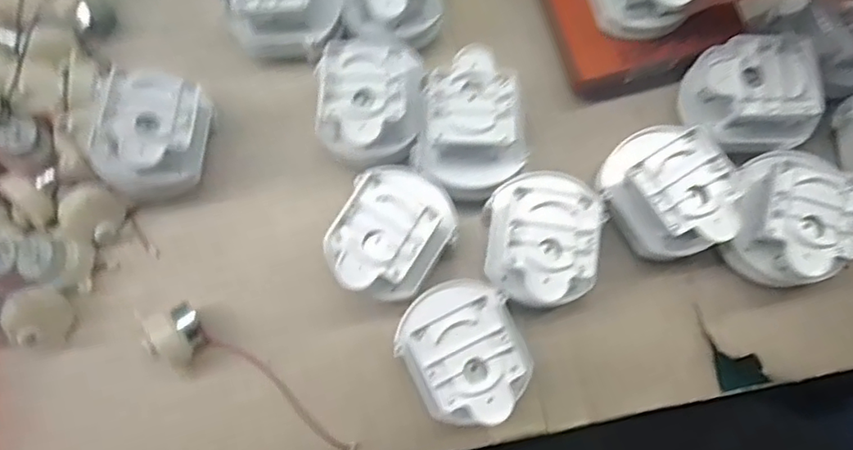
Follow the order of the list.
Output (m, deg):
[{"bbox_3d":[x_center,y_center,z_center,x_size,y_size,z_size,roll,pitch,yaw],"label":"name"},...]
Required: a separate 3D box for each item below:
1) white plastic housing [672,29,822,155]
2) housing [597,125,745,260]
[{"bbox_3d":[0.180,-0.071,0.326,0.071,0.040,0.057,-3,77,1],"label":"white plastic housing"},{"bbox_3d":[0.127,-0.017,0.320,0.055,0.047,0.069,-26,78,-4],"label":"housing"}]

